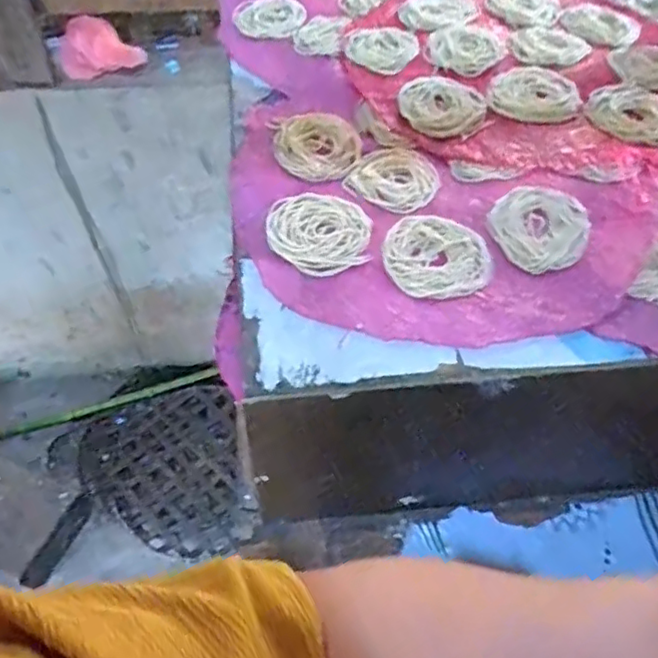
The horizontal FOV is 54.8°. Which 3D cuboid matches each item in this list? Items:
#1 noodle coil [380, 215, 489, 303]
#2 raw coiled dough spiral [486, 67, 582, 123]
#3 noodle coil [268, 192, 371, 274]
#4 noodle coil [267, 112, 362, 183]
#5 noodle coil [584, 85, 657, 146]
[{"bbox_3d":[0.077,-0.054,0.458,0.075,0.007,0.072,1,53,-1],"label":"noodle coil"},{"bbox_3d":[0.181,-0.204,0.555,0.076,0.008,0.074,1,53,-1],"label":"raw coiled dough spiral"},{"bbox_3d":[-0.007,-0.074,0.469,0.073,0.009,0.074,1,53,-1],"label":"noodle coil"},{"bbox_3d":[-0.010,-0.152,0.526,0.070,0.014,0.069,1,53,-1],"label":"noodle coil"},{"bbox_3d":[0.261,-0.185,0.546,0.074,0.006,0.073,1,53,-1],"label":"noodle coil"}]

